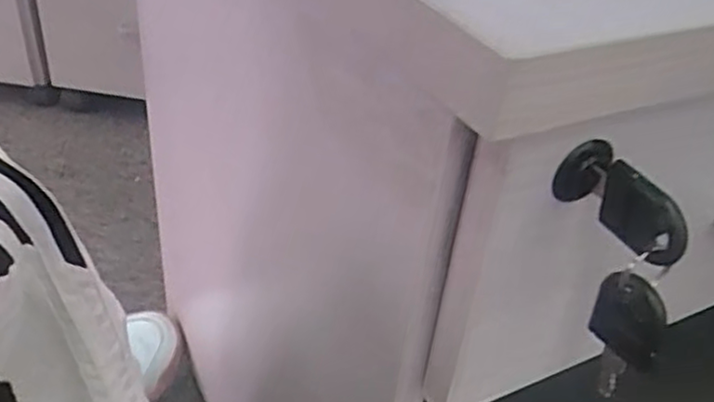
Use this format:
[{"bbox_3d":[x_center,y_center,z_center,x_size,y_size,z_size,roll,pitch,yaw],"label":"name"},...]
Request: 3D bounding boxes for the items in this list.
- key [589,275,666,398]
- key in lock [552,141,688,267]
[{"bbox_3d":[0.086,0.042,0.230,0.021,0.045,0.007,13,40,8],"label":"key"},{"bbox_3d":[0.078,0.002,0.211,0.017,0.022,0.039,-15,44,-24],"label":"key in lock"}]

